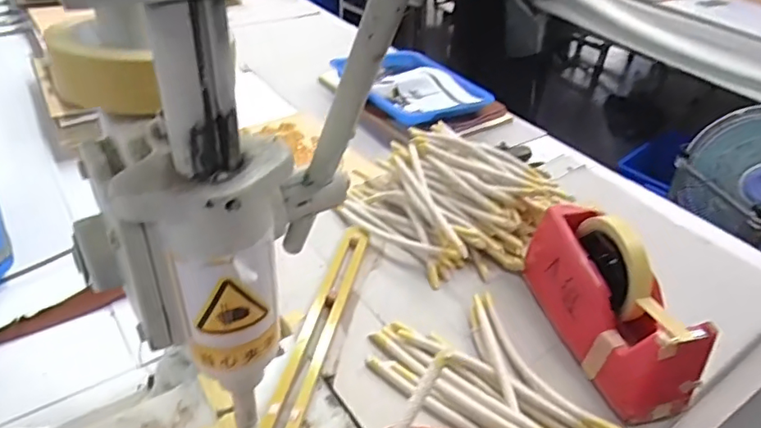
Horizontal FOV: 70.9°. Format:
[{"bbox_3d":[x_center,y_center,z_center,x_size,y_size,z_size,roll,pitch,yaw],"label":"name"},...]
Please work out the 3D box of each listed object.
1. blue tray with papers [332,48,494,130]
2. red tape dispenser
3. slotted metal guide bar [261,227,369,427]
[{"bbox_3d":[0.055,-0.257,1.054,0.212,0.035,0.271,-24,47,-32],"label":"blue tray with papers"},{"bbox_3d":[0.215,0.076,0.510,0.061,0.116,0.203,-9,41,-18],"label":"red tape dispenser"},{"bbox_3d":[-0.061,0.112,0.524,0.034,0.011,0.307,3,36,13],"label":"slotted metal guide bar"}]

